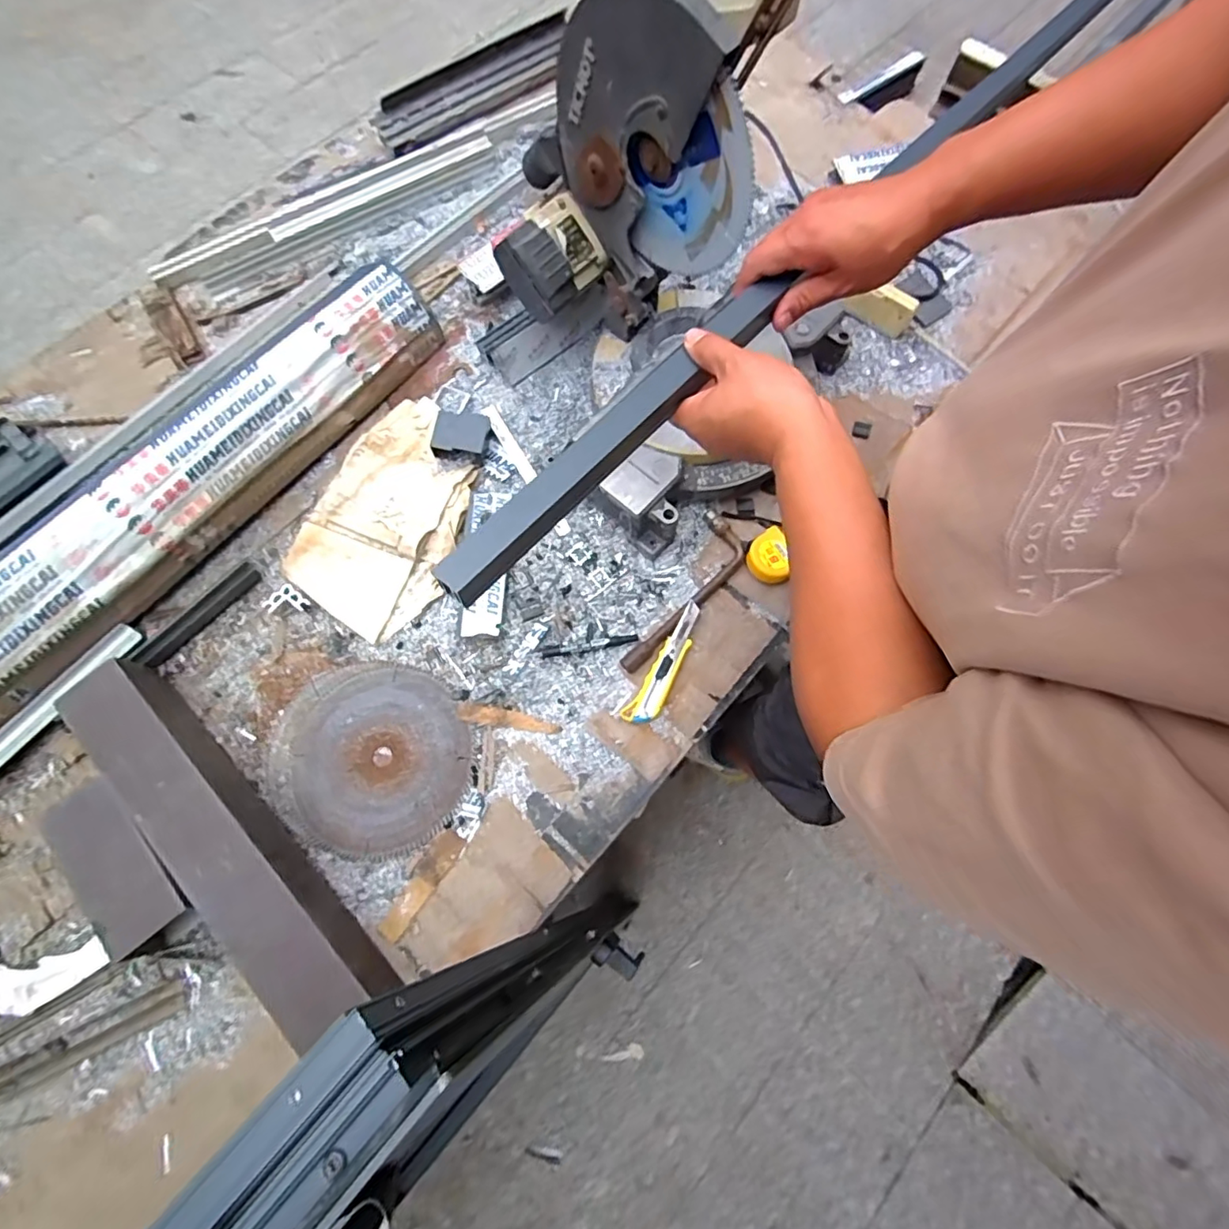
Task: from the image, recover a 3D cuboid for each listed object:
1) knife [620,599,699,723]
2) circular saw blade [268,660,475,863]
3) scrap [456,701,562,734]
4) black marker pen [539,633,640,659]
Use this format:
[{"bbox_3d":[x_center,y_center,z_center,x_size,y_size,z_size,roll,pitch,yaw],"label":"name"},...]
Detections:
[{"bbox_3d":[0.071,0.066,0.746,0.038,0.017,0.179,29,74,8],"label":"knife"},{"bbox_3d":[-0.317,0.184,0.732,0.255,0.010,0.241,0,71,1],"label":"circular saw blade"},{"bbox_3d":[-0.141,0.139,0.741,0.137,0.005,0.025,10,72,2],"label":"scrap"},{"bbox_3d":[-0.034,0.042,0.756,0.129,0.011,0.017,-8,73,-3],"label":"black marker pen"}]

